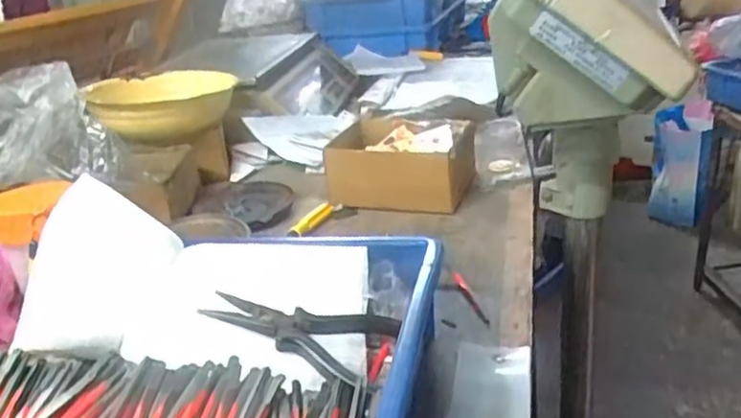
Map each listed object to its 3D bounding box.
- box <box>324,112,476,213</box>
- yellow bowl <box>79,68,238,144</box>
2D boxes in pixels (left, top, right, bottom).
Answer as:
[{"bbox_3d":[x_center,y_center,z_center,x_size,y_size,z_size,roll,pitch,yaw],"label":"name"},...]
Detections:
[{"bbox_3d":[0.037,-0.055,0.778,0.155,0.065,0.120,6,28,21],"label":"box"},{"bbox_3d":[-0.266,-0.141,0.883,0.180,0.049,0.174,-6,25,3],"label":"yellow bowl"}]

